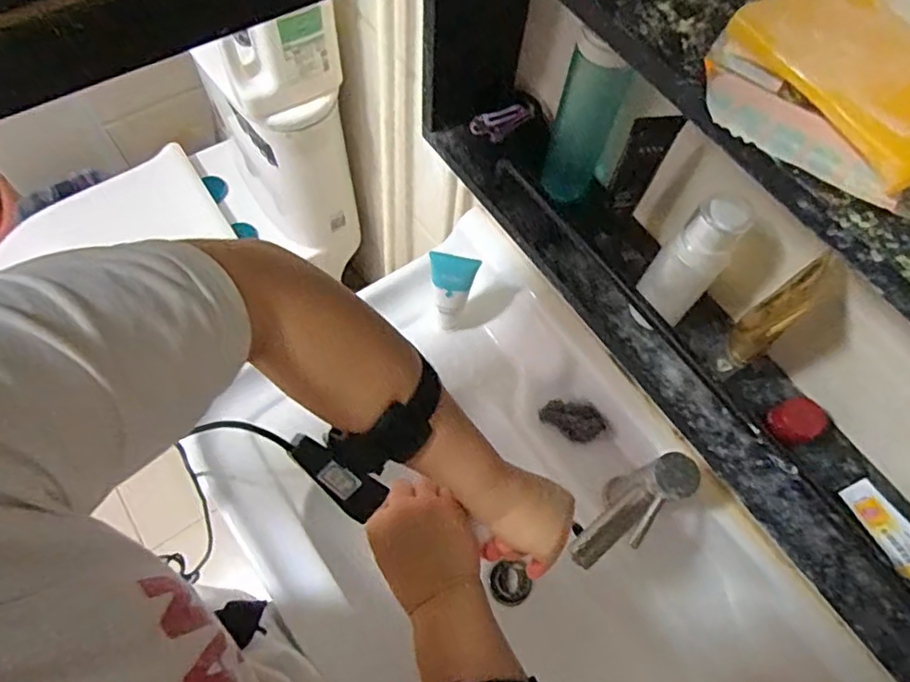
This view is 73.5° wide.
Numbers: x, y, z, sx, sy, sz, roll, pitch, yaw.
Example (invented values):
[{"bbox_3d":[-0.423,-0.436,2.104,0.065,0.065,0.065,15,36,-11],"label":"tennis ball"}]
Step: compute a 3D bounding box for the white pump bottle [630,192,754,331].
[{"bbox_3d":[0.167,-0.052,0.442,0.032,0.132,0.041,-39,73,-17],"label":"white pump bottle"}]

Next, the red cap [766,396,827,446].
[{"bbox_3d":[0.258,0.060,0.460,0.032,0.019,0.032,1,66,-2],"label":"red cap"}]

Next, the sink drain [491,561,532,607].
[{"bbox_3d":[0.075,0.327,0.822,0.052,0.021,0.053,-10,67,-7],"label":"sink drain"}]

